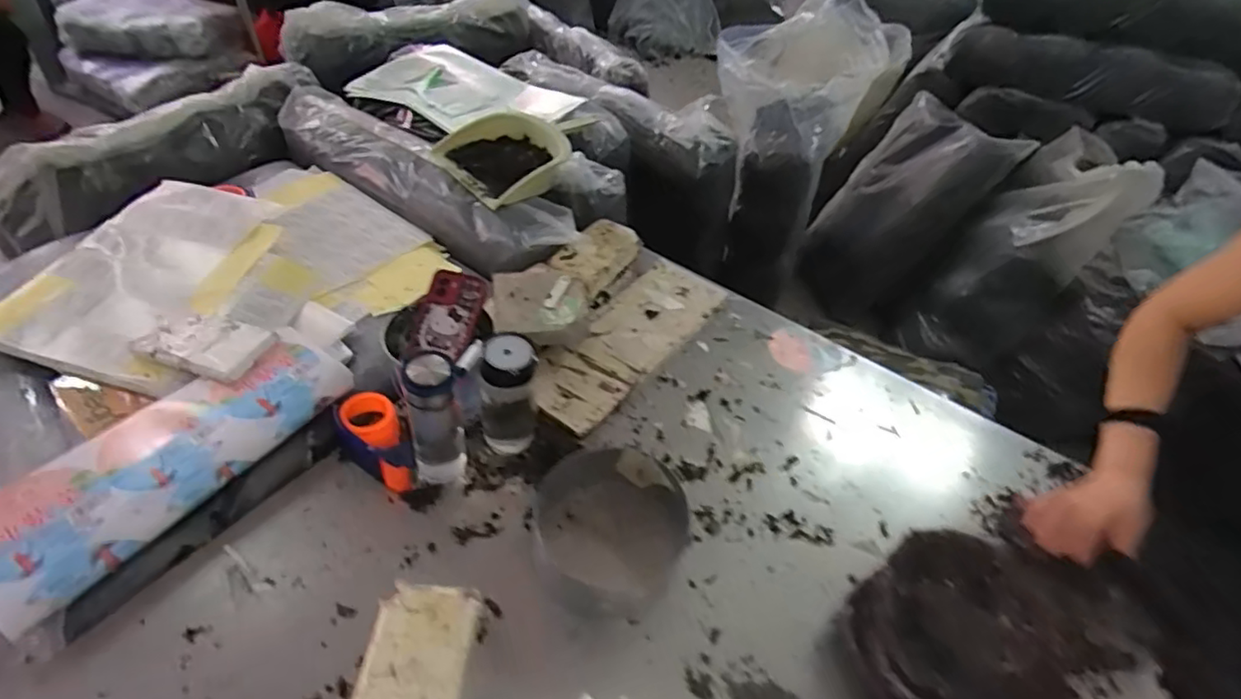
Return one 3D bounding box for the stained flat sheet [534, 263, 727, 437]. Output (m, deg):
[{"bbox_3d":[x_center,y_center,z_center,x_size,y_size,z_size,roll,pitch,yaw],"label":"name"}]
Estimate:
[{"bbox_3d":[0.017,-0.023,1.044,0.152,0.028,0.432,29,49,21],"label":"stained flat sheet"}]

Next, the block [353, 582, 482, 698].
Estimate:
[{"bbox_3d":[-0.213,0.352,0.625,0.104,0.056,0.201,6,45,-3],"label":"block"}]

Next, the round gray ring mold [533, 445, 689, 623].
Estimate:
[{"bbox_3d":[-0.005,0.225,0.765,0.199,0.073,0.196,3,45,-4],"label":"round gray ring mold"}]

